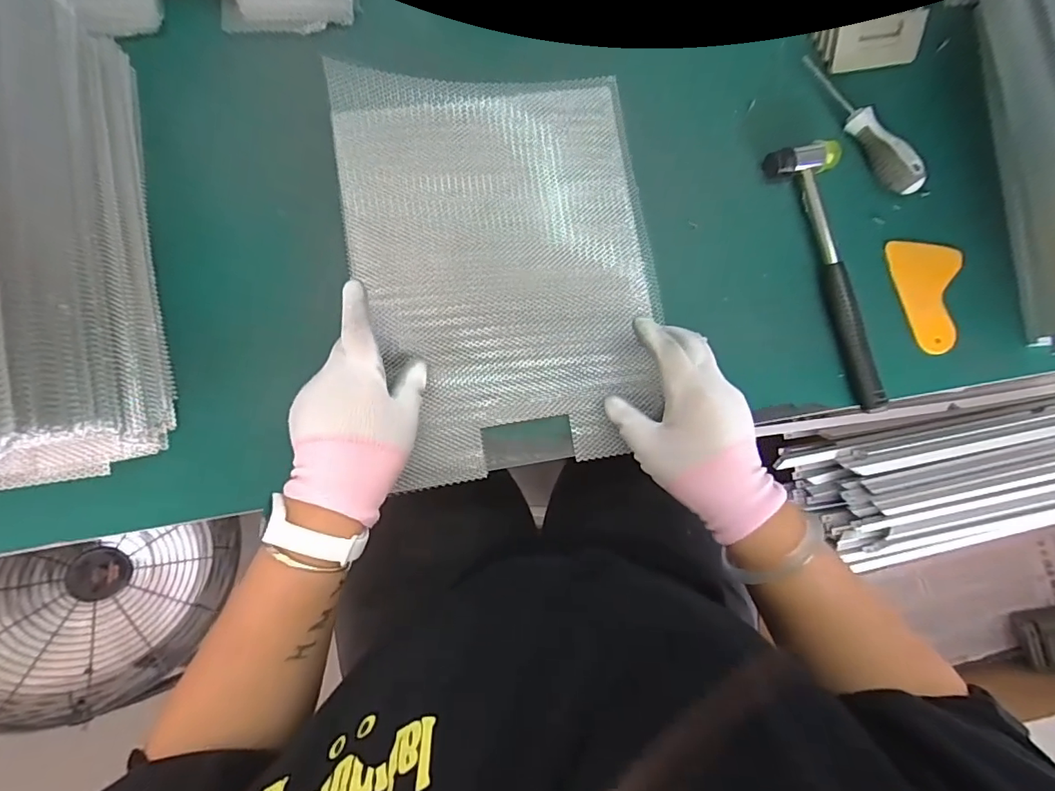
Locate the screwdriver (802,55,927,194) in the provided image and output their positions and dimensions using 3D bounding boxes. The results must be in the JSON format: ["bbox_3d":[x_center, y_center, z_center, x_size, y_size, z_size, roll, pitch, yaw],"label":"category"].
[{"bbox_3d":[0.311,-0.253,0.472,0.026,0.031,0.156,-32,86,-7],"label":"screwdriver"}]

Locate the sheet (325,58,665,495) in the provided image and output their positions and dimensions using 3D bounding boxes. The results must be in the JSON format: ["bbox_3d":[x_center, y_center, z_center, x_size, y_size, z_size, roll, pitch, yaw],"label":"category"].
[{"bbox_3d":[-0.017,-0.107,0.427,0.244,0.028,0.332,-9,88,-7],"label":"sheet"}]

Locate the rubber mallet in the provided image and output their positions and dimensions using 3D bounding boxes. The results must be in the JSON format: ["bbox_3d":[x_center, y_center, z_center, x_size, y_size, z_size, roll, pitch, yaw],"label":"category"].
[{"bbox_3d":[0.281,-0.109,0.456,0.057,0.034,0.239,-18,85,-6],"label":"rubber mallet"}]

